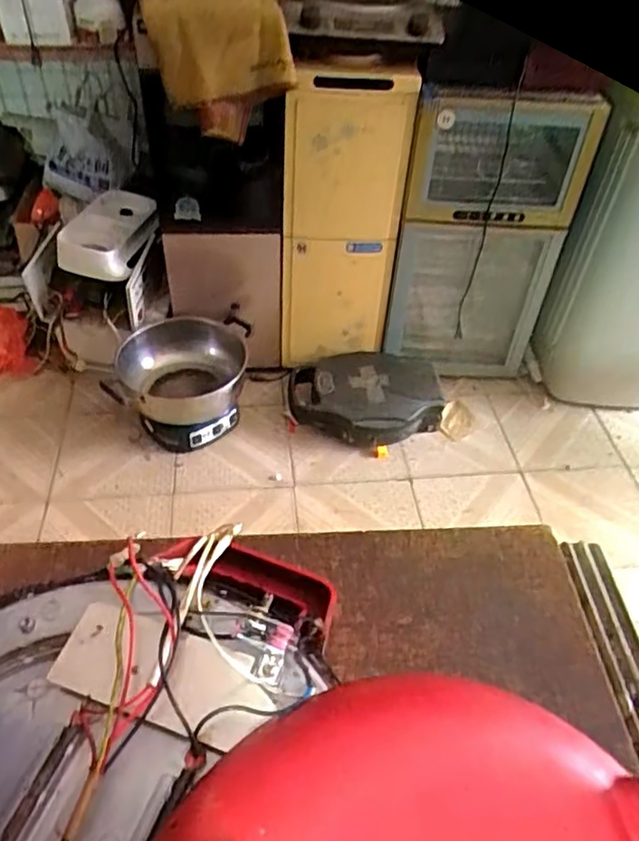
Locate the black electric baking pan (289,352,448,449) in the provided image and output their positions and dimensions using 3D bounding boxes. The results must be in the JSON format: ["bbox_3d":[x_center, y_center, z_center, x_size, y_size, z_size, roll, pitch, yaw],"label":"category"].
[{"bbox_3d":[0.126,-0.077,1.768,0.403,0.156,0.313,-6,47,-9],"label":"black electric baking pan"}]

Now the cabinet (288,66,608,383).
[{"bbox_3d":[0.279,-0.537,1.755,0.729,0.791,0.426,4,46,0],"label":"cabinet"}]

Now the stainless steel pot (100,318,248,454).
[{"bbox_3d":[-0.373,-0.085,1.711,0.345,0.205,0.299,2,46,-2],"label":"stainless steel pot"}]

